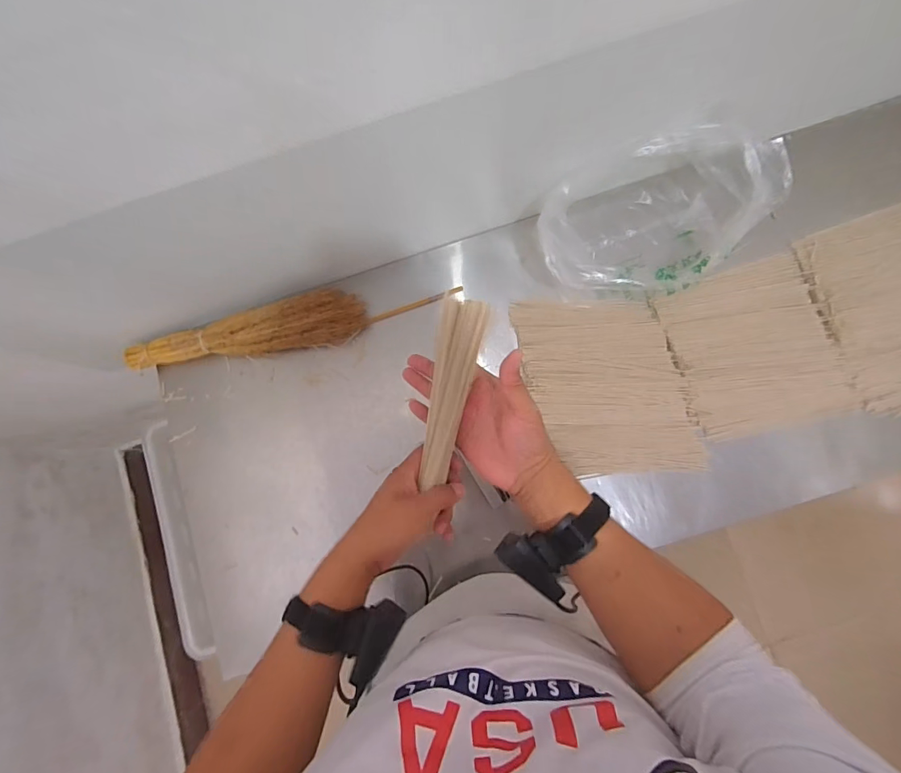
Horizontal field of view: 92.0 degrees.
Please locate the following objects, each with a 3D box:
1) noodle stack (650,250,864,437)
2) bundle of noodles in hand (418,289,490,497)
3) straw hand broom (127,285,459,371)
[{"bbox_3d":[0.497,-0.065,0.716,0.238,0.018,0.266,-16,82,2],"label":"noodle stack"},{"bbox_3d":[-0.001,0.009,0.429,0.044,0.014,0.185,12,102,5],"label":"bundle of noodles in hand"},{"bbox_3d":[-0.281,-0.104,0.747,0.559,0.060,0.087,-12,82,2],"label":"straw hand broom"}]

